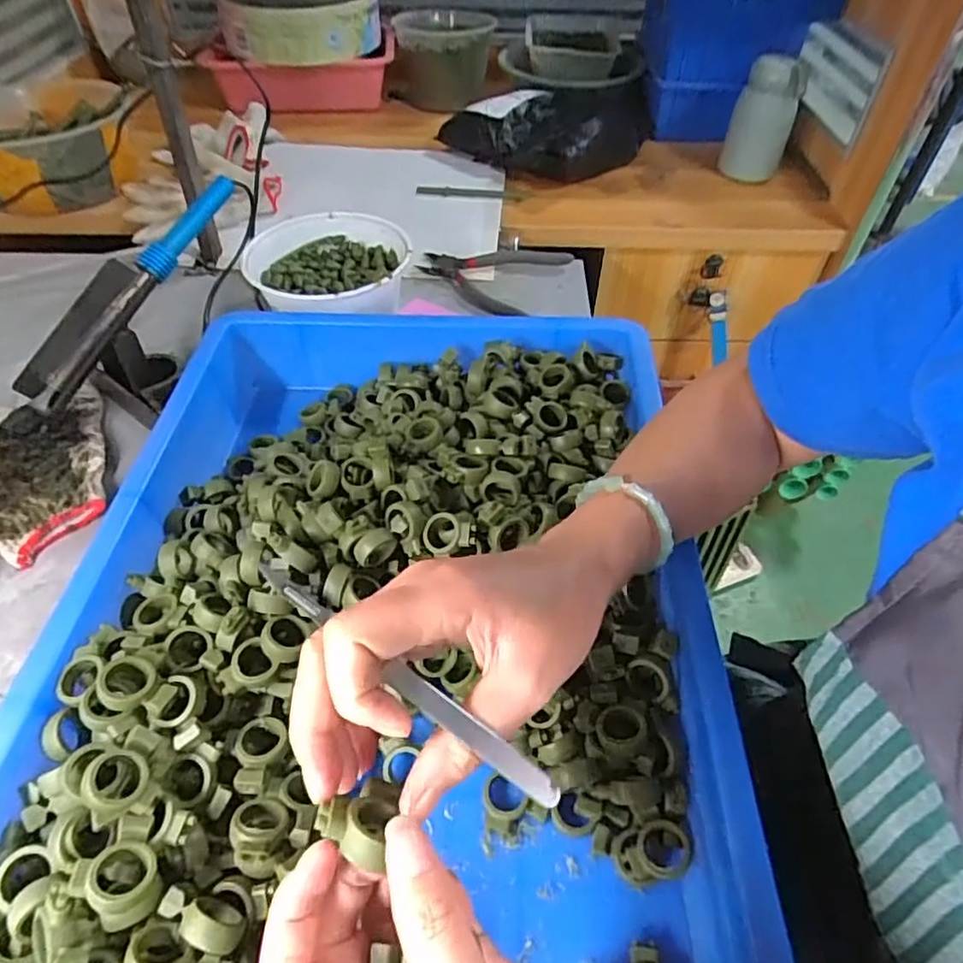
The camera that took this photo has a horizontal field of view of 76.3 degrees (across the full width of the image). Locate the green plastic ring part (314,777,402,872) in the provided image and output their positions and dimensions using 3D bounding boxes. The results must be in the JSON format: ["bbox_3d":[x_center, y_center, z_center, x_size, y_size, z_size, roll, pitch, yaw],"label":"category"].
[{"bbox_3d":[-0.044,0.120,0.219,0.026,0.023,0.031,6,49,5],"label":"green plastic ring part"}]

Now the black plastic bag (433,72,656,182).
[{"bbox_3d":[0.100,-0.546,0.932,0.268,0.081,0.215,32,56,24],"label":"black plastic bag"}]

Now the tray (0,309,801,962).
[{"bbox_3d":[-0.060,0.090,0.380,0.391,0.078,0.554,3,49,2],"label":"tray"}]

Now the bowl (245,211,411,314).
[{"bbox_3d":[-0.156,-0.219,0.652,0.165,0.056,0.176,-20,52,-17],"label":"bowl"}]

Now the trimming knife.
[{"bbox_3d":[-0.029,0.073,0.226,0.135,0.006,0.010,35,56,10],"label":"trimming knife"}]

